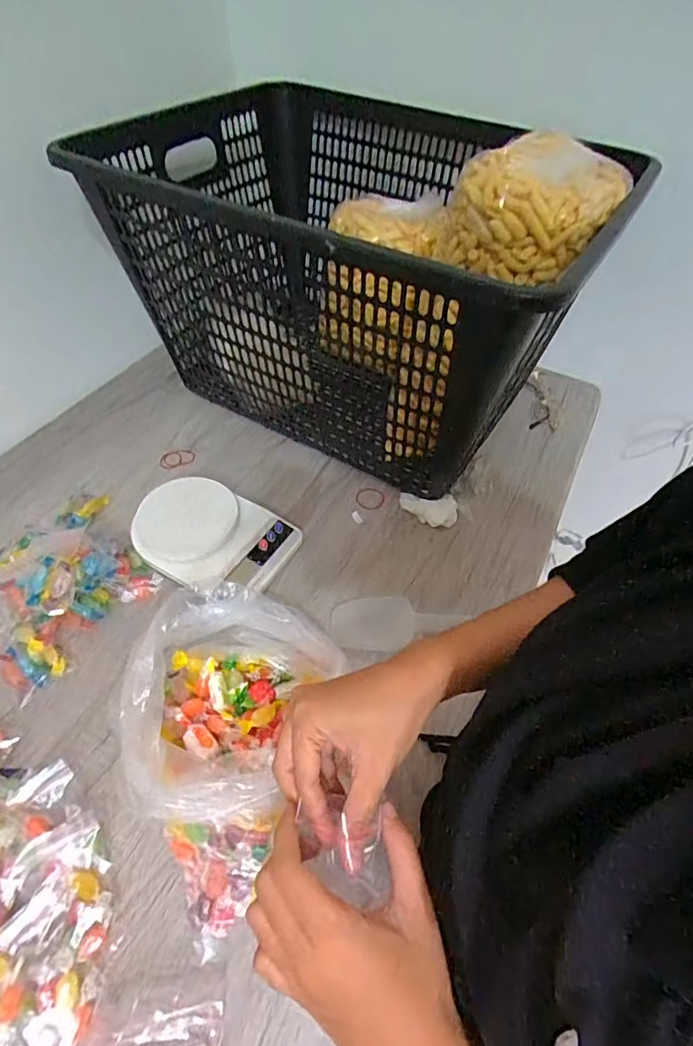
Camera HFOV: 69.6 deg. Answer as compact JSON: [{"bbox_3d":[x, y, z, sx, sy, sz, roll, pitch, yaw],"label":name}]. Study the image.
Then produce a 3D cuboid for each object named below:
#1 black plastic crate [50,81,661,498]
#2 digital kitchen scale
[{"bbox_3d":[0.006,-0.311,0.662,0.548,0.350,0.419,28,55,18],"label":"black plastic crate"},{"bbox_3d":[-0.153,0.017,0.574,0.175,0.042,0.126,21,53,13],"label":"digital kitchen scale"}]

